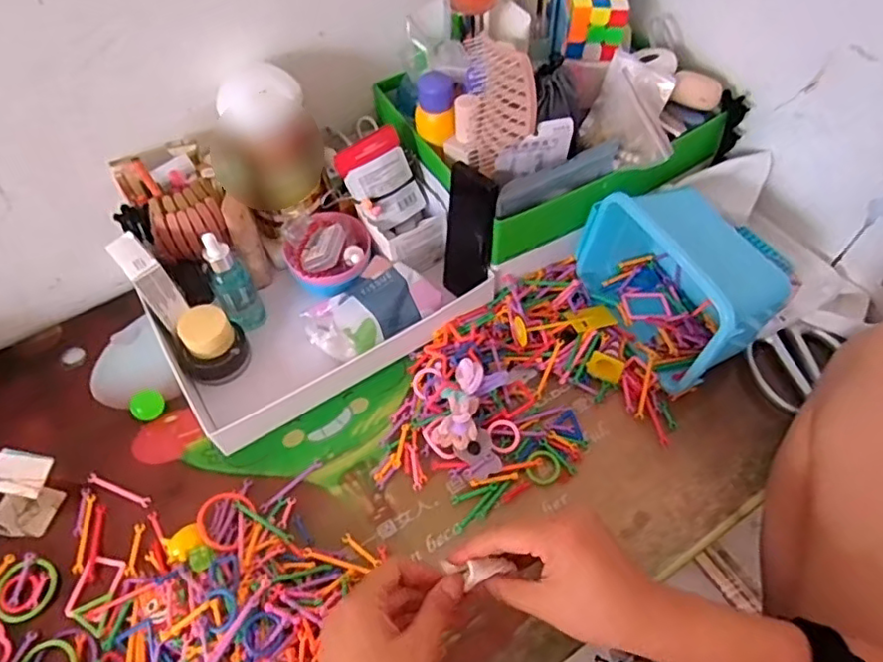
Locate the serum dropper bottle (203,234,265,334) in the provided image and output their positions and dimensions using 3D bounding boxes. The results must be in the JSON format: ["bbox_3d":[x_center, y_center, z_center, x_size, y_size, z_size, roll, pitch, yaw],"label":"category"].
[{"bbox_3d":[-0.201,-0.045,0.585,0.037,0.111,0.040,-25,61,-14],"label":"serum dropper bottle"}]

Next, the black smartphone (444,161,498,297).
[{"bbox_3d":[0.026,-0.087,0.586,0.048,0.152,0.010,25,53,19],"label":"black smartphone"}]

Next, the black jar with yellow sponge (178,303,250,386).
[{"bbox_3d":[-0.221,0.013,0.585,0.063,0.052,0.055,-36,64,-20],"label":"black jar with yellow sponge"}]

